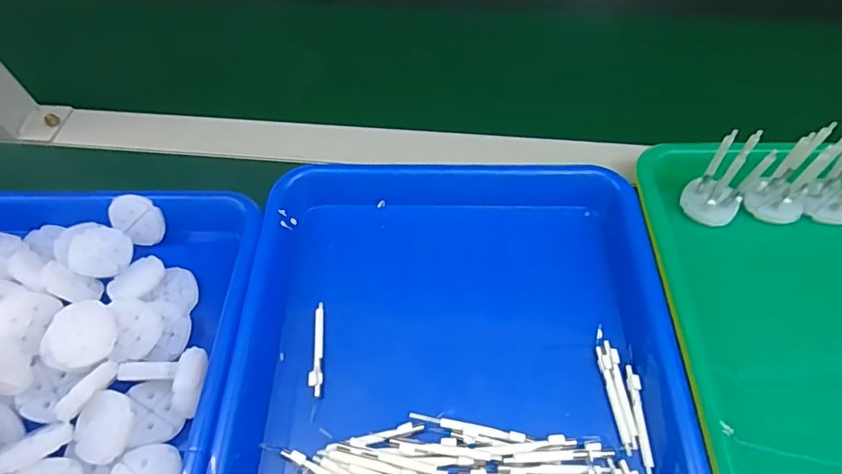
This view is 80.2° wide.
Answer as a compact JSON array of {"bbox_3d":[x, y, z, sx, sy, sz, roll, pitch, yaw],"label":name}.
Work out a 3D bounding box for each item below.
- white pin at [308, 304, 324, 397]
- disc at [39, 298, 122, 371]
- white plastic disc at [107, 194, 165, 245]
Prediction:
[{"bbox_3d":[-0.063,0.068,0.307,0.008,0.006,0.058,-1,58,0],"label":"white pin"},{"bbox_3d":[-0.195,0.055,0.285,0.036,0.007,0.039,0,58,1],"label":"disc"},{"bbox_3d":[-0.196,-0.012,0.345,0.036,0.031,0.009,22,21,-5],"label":"white plastic disc"}]

